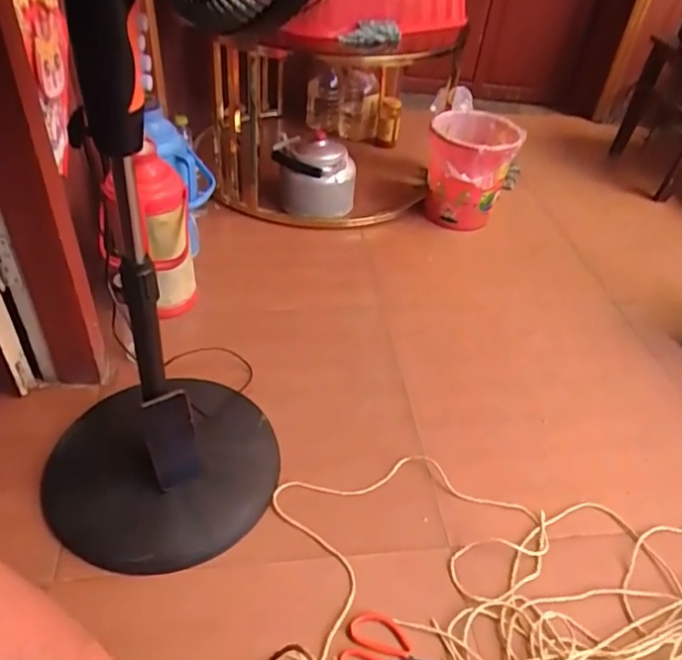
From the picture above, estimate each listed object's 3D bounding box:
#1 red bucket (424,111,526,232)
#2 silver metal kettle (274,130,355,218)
[{"bbox_3d":[0.354,-0.447,1.594,0.234,0.230,0.269,11,42,6],"label":"red bucket"},{"bbox_3d":[-0.071,-0.434,1.616,0.223,0.179,0.204,3,42,-3],"label":"silver metal kettle"}]

